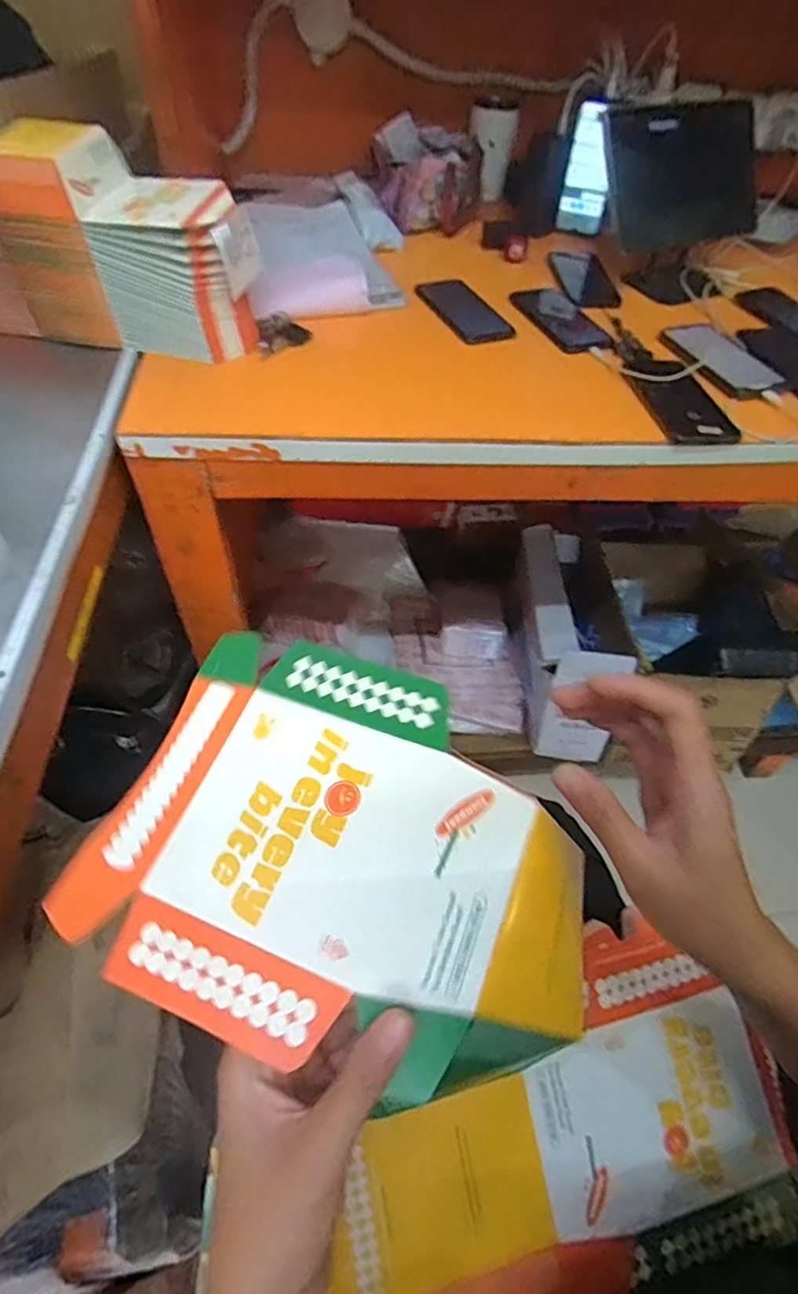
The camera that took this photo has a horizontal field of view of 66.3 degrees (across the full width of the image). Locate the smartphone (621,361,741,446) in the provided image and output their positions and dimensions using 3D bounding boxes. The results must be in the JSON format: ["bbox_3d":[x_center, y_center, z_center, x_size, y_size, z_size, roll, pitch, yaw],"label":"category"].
[{"bbox_3d":[0.329,-0.287,0.708,0.096,0.016,0.182,-7,53,-9],"label":"smartphone"}]

